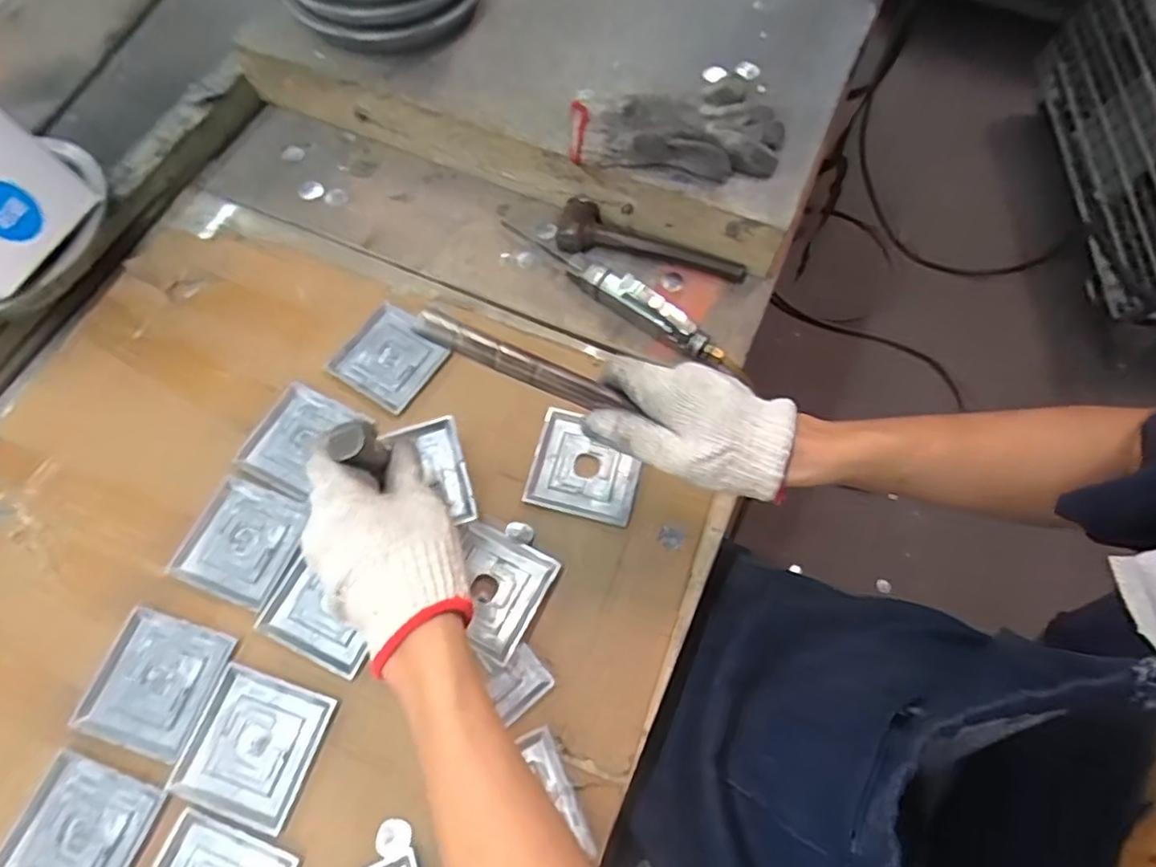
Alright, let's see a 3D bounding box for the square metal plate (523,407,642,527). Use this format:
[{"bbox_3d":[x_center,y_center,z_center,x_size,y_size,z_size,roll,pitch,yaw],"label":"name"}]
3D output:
[{"bbox_3d":[0.008,0.028,0.543,0.090,0.009,0.088,14,67,4],"label":"square metal plate"}]

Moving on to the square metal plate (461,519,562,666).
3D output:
[{"bbox_3d":[-0.070,0.122,0.499,0.082,0.010,0.086,27,68,10],"label":"square metal plate"}]

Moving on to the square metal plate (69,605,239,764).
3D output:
[{"bbox_3d":[-0.321,0.188,0.477,0.090,0.005,0.091,17,67,6],"label":"square metal plate"}]

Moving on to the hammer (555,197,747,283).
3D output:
[{"bbox_3d":[0.073,-0.189,0.628,0.191,0.028,0.042,15,67,5],"label":"hammer"}]

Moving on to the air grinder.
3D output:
[{"bbox_3d":[0.029,-0.145,0.601,0.257,0.044,0.026,39,71,14],"label":"air grinder"}]

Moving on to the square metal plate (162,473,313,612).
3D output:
[{"bbox_3d":[-0.277,0.088,0.520,0.087,0.004,0.089,21,67,7],"label":"square metal plate"}]

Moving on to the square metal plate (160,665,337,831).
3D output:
[{"bbox_3d":[-0.238,0.227,0.460,0.089,0.004,0.090,18,67,6],"label":"square metal plate"}]

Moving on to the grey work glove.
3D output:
[{"bbox_3d":[0.095,-0.304,0.607,0.200,0.037,0.134,0,67,0],"label":"grey work glove"}]

